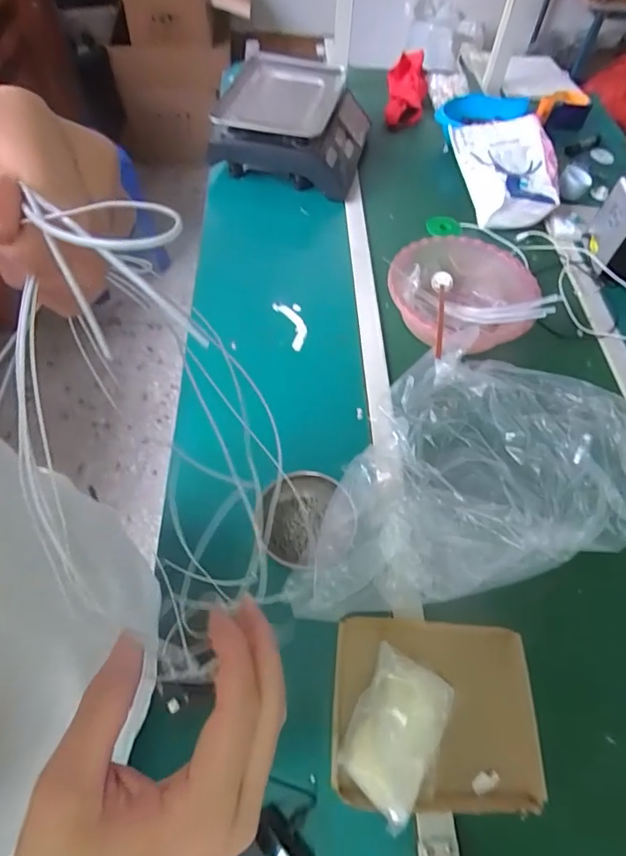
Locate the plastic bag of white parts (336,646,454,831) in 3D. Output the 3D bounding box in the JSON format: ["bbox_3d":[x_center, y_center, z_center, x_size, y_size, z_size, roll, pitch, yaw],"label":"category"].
[{"bbox_3d":[0.087,0.324,0.524,0.095,0.042,0.146,27,60,11],"label":"plastic bag of white parts"}]

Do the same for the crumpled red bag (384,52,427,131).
[{"bbox_3d":[0.258,-0.934,1.338,0.107,0.068,0.325,8,70,0],"label":"crumpled red bag"}]

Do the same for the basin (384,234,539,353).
[{"bbox_3d":[0.251,-0.225,0.876,0.248,0.096,0.254,2,58,-3],"label":"basin"}]

